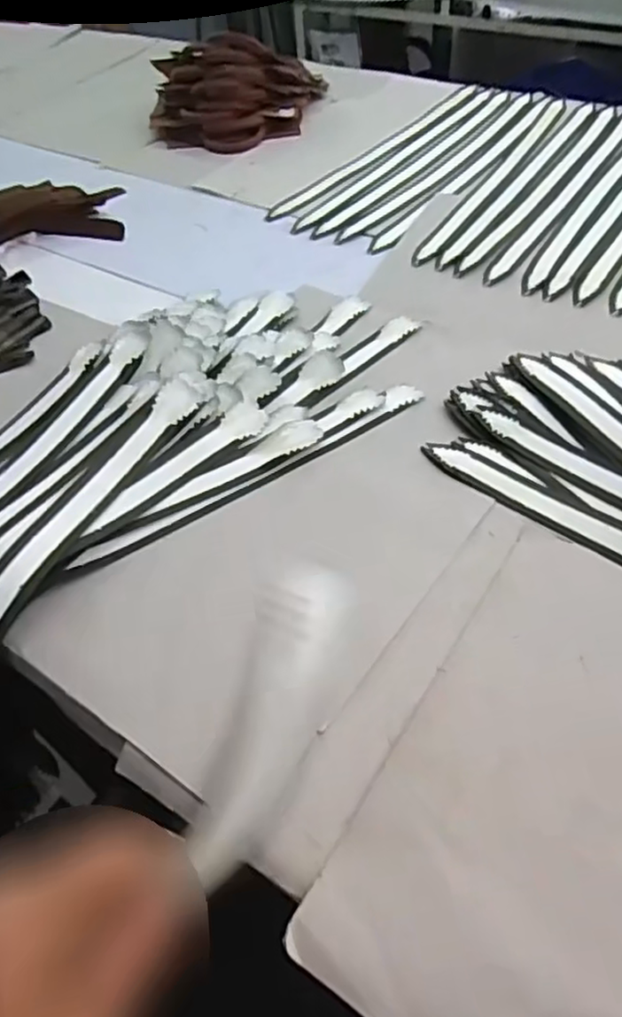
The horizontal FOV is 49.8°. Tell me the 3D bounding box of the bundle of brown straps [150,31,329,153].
[{"bbox_3d":[-0.135,-0.768,1.212,0.328,0.122,0.210,-6,48,0],"label":"bundle of brown straps"}]

